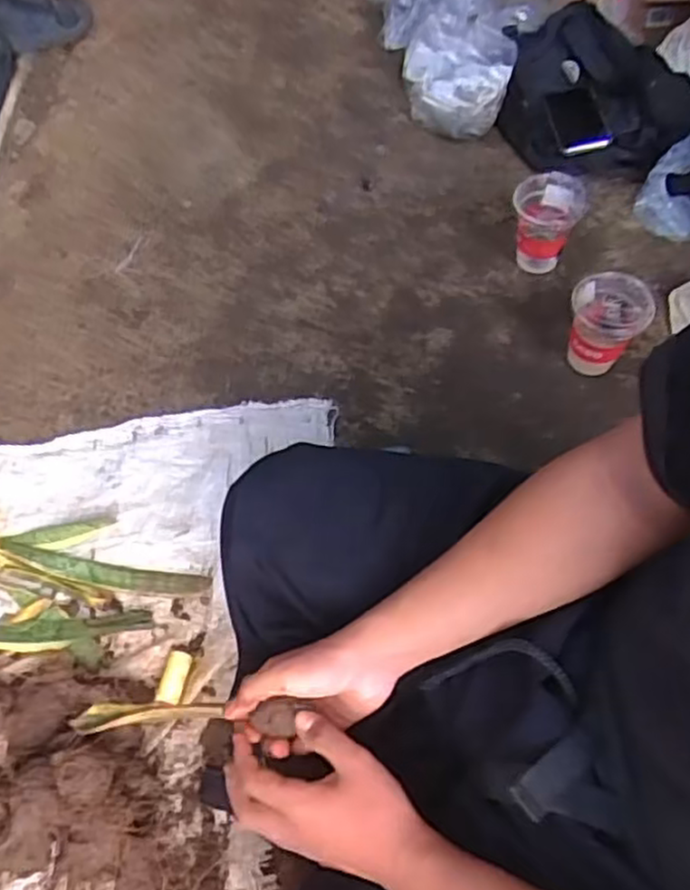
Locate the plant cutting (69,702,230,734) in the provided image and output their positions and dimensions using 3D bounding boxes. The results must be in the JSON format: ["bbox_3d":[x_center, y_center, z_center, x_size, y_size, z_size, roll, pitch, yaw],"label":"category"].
[{"bbox_3d":[-0.160,0.217,0.586,0.132,0.013,0.022,-10,58,14],"label":"plant cutting"}]

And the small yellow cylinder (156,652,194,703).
[{"bbox_3d":[-0.177,0.243,0.757,0.026,0.022,0.052,12,61,10],"label":"small yellow cylinder"}]

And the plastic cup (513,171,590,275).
[{"bbox_3d":[0.269,-0.295,0.980,0.088,0.111,0.086,-1,59,2],"label":"plastic cup"}]

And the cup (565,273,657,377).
[{"bbox_3d":[0.317,-0.141,0.891,0.089,0.122,0.082,-1,59,2],"label":"cup"}]

